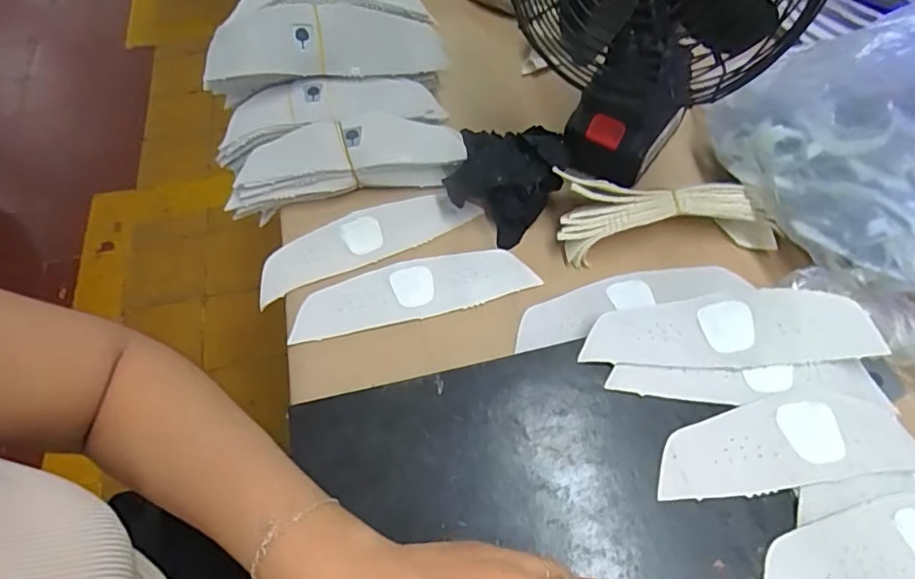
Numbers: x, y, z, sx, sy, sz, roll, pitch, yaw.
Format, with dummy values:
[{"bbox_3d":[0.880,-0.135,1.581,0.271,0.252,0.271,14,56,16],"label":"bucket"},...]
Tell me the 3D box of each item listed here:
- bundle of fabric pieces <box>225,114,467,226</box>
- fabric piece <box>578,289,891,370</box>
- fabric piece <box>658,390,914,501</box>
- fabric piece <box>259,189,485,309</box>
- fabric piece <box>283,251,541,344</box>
[{"bbox_3d":[-0.100,-0.117,0.498,0.209,0.045,0.061,-8,58,-3],"label":"bundle of fabric pieces"},{"bbox_3d":[0.185,0.028,0.388,0.187,0.012,0.055,-3,60,9],"label":"fabric piece"},{"bbox_3d":[0.206,0.098,0.353,0.165,0.017,0.054,-10,56,3],"label":"fabric piece"},{"bbox_3d":[-0.080,-0.046,0.481,0.189,0.009,0.054,-23,60,-12],"label":"fabric piece"},{"bbox_3d":[-0.036,0.000,0.449,0.189,0.006,0.055,-12,58,-6],"label":"fabric piece"}]

